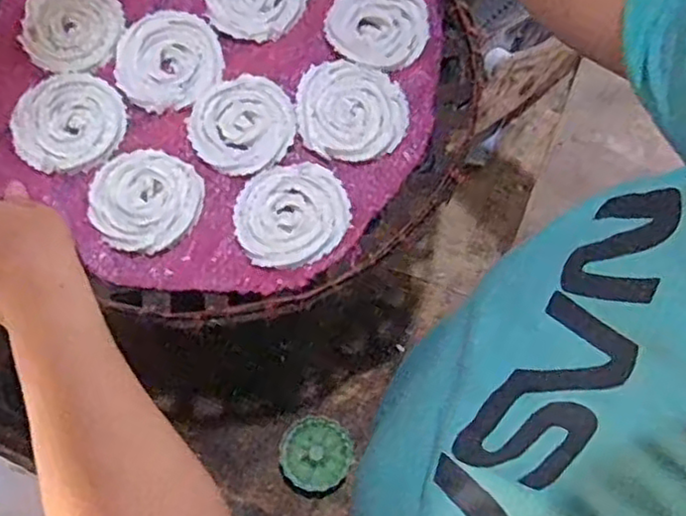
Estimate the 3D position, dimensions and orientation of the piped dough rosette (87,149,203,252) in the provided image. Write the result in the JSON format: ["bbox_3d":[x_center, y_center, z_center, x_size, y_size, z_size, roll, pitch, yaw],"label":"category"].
[{"bbox_3d":[-0.136,-0.041,0.458,0.074,0.004,0.071,1,69,-1],"label":"piped dough rosette"}]

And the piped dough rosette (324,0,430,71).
[{"bbox_3d":[0.026,-0.176,0.504,0.076,0.008,0.072,0,71,0],"label":"piped dough rosette"}]

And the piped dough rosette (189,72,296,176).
[{"bbox_3d":[-0.071,-0.096,0.482,0.072,0.007,0.075,0,71,0],"label":"piped dough rosette"}]

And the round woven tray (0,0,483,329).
[{"bbox_3d":[-0.090,-0.145,0.488,0.363,0.042,0.334,1,69,-1],"label":"round woven tray"}]

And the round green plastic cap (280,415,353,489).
[{"bbox_3d":[-0.024,0.173,0.598,0.061,0.017,0.060,0,71,0],"label":"round green plastic cap"}]

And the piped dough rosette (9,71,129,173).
[{"bbox_3d":[-0.195,-0.098,0.480,0.078,0.004,0.076,0,71,0],"label":"piped dough rosette"}]

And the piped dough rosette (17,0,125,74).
[{"bbox_3d":[-0.205,-0.176,0.507,0.074,0.008,0.077,0,71,0],"label":"piped dough rosette"}]

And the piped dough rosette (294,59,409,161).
[{"bbox_3d":[0.005,-0.105,0.481,0.081,0.009,0.072,22,72,8],"label":"piped dough rosette"}]

